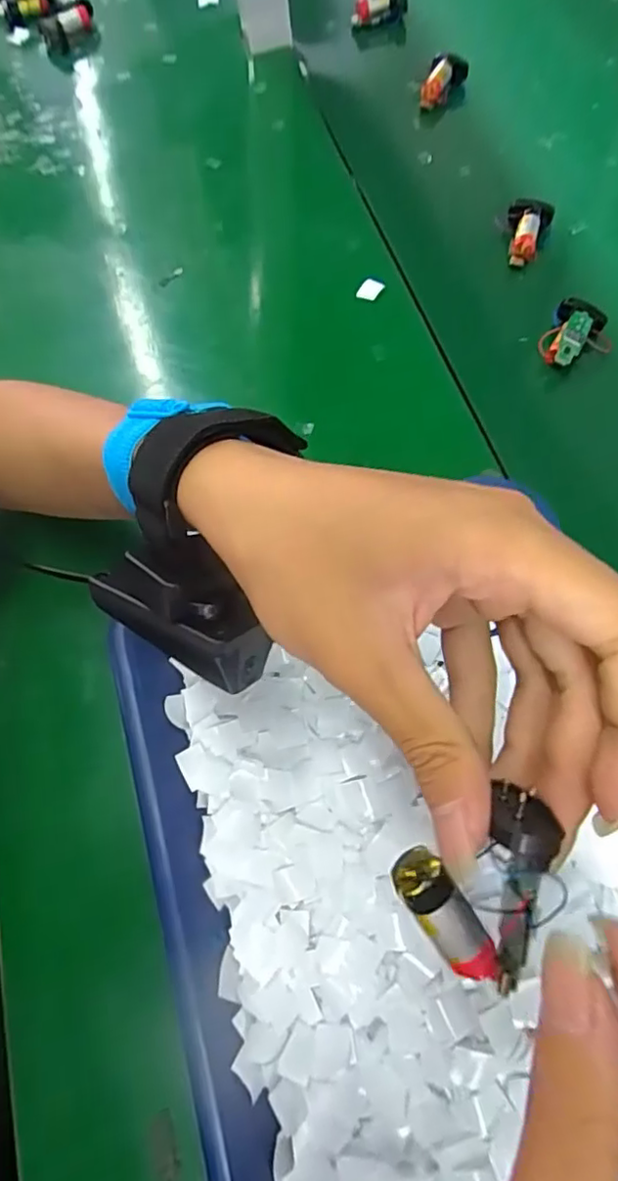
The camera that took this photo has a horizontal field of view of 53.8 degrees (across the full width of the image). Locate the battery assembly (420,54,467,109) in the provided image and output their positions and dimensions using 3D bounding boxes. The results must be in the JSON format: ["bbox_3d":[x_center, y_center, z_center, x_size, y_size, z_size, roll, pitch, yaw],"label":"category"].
[{"bbox_3d":[0.117,-0.448,0.534,0.023,0.022,0.053,31,75,15],"label":"battery assembly"}]

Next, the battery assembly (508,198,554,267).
[{"bbox_3d":[0.163,-0.270,0.460,0.032,0.020,0.048,17,72,11],"label":"battery assembly"}]

